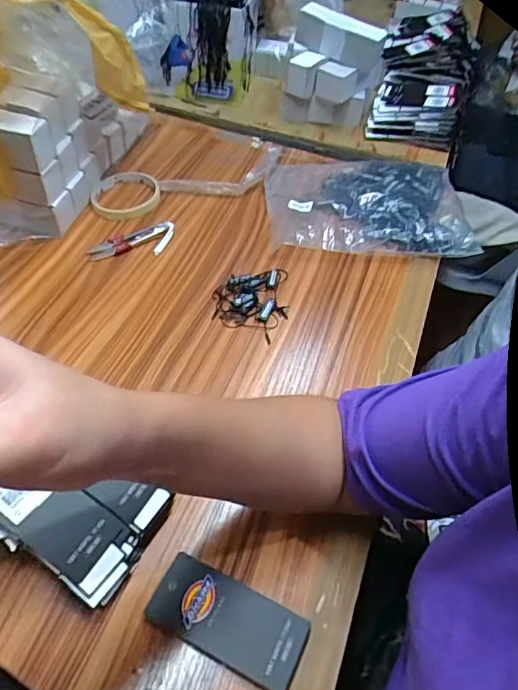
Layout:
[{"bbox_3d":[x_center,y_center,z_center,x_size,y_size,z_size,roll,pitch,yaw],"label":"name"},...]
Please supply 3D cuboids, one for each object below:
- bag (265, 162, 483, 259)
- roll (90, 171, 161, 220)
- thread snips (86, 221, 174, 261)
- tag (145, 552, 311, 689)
[{"bbox_3d":[0.138,-0.185,0.679,0.246,0.037,0.188,2,50,-3],"label":"bag"},{"bbox_3d":[-0.167,-0.193,0.667,0.076,0.013,0.093,14,51,7],"label":"roll"},{"bbox_3d":[-0.149,-0.121,0.616,0.103,0.010,0.044,-16,53,-17],"label":"thread snips"},{"bbox_3d":[-0.022,0.194,0.371,0.109,0.007,0.051,23,60,13],"label":"tag"}]

